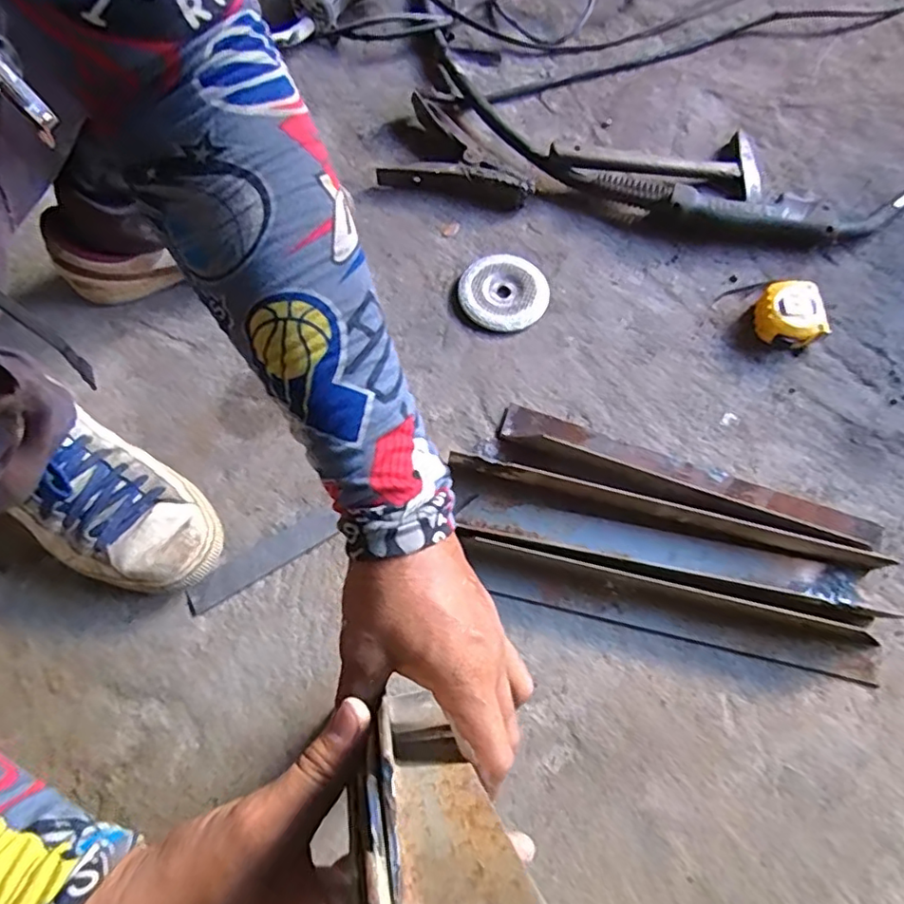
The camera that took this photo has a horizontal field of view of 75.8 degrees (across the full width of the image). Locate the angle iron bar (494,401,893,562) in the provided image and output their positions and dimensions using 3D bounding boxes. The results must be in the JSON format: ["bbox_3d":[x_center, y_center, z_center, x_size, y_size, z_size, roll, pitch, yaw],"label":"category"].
[{"bbox_3d":[0.213,0.030,0.523,0.352,0.042,0.060,20,72,4],"label":"angle iron bar"}]

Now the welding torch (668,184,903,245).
[{"bbox_3d":[0.368,-0.252,0.621,0.267,0.030,0.060,-1,72,-2],"label":"welding torch"}]

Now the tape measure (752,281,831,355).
[{"bbox_3d":[0.339,-0.135,0.586,0.062,0.033,0.063,-2,72,-3],"label":"tape measure"}]

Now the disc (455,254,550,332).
[{"bbox_3d":[0.053,-0.165,0.601,0.089,0.014,0.088,1,72,-2],"label":"disc"}]

